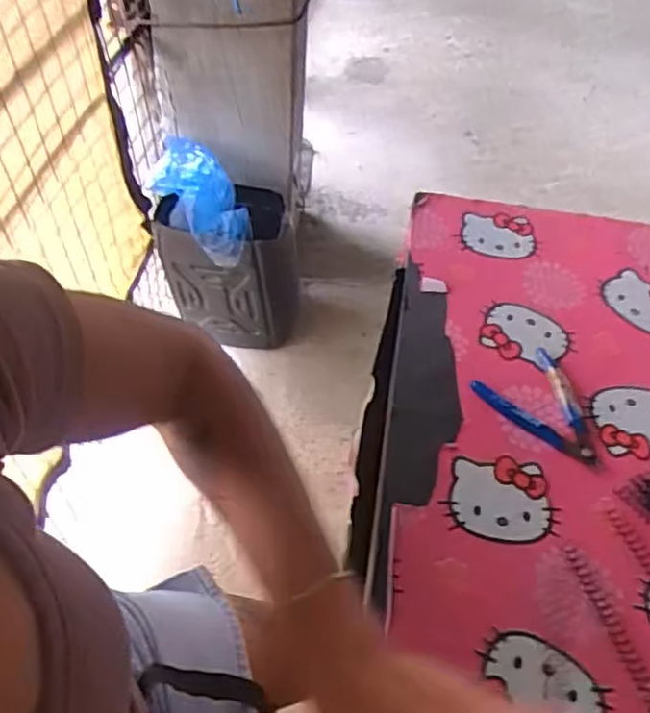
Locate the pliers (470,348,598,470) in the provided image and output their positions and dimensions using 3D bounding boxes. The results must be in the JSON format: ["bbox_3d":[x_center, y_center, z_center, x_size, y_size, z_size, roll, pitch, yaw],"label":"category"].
[{"bbox_3d":[0.193,0.038,0.577,0.113,0.010,0.079,37,58,23],"label":"pliers"}]

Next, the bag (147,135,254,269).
[{"bbox_3d":[-0.278,-0.334,1.417,0.120,0.149,0.316,-28,58,-23],"label":"bag"}]

